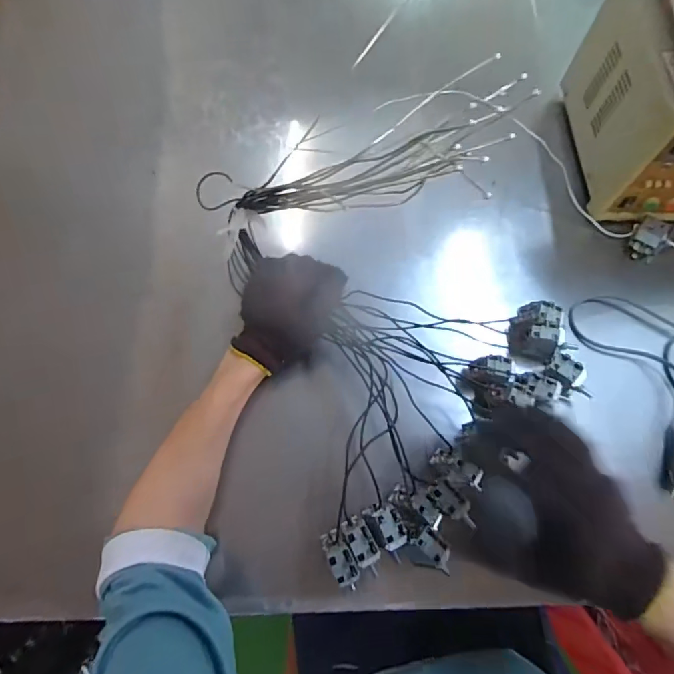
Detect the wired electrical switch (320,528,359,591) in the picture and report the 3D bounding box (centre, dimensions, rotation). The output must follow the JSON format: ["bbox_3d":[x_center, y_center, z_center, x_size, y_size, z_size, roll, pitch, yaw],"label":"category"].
[{"bbox_3d":[0.004,0.216,0.442,0.022,0.033,0.057,-24,72,-11],"label":"wired electrical switch"}]

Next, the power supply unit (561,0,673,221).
[{"bbox_3d":[0.504,-0.295,0.599,0.331,0.182,0.238,6,69,0],"label":"power supply unit"}]

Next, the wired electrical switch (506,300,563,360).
[{"bbox_3d":[0.233,-0.005,0.546,0.041,0.052,0.063,11,70,2],"label":"wired electrical switch"}]

